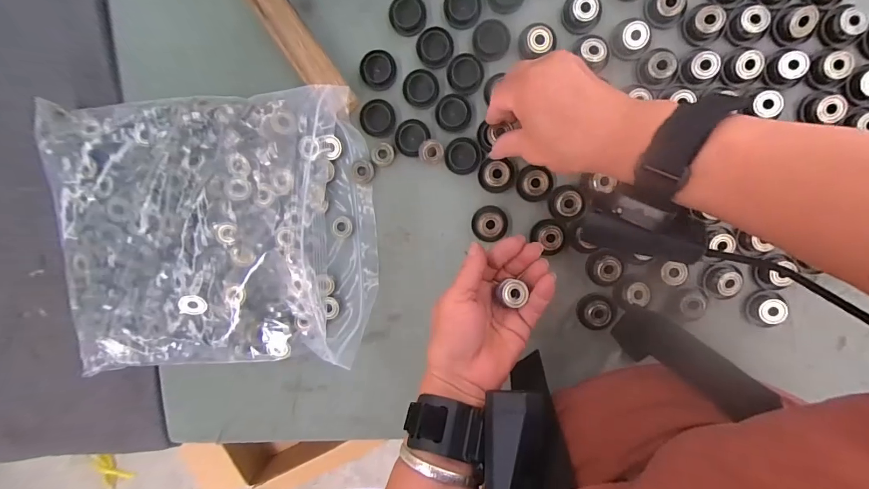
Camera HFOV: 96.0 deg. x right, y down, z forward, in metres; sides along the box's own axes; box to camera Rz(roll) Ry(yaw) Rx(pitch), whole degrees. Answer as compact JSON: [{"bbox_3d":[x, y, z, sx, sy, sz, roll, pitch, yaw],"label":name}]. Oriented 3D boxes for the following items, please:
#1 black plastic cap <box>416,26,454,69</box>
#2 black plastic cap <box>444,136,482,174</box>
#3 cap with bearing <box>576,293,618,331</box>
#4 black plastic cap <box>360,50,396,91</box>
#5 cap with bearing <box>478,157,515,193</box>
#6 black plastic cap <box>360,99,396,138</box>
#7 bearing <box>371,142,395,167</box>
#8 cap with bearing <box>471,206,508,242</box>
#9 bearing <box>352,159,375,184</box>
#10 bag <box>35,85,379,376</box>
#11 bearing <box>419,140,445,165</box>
[{"bbox_3d":[0.001,-0.170,0.339,0.031,0.004,0.034,0,96,4],"label":"black plastic cap"},{"bbox_3d":[0.025,-0.078,0.344,0.032,0.004,0.031,0,96,4],"label":"black plastic cap"},{"bbox_3d":[0.147,0.062,0.349,0.030,0.011,0.033,0,96,4],"label":"cap with bearing"},{"bbox_3d":[-0.050,-0.154,0.345,0.032,0.004,0.032,0,96,4],"label":"black plastic cap"},{"bbox_3d":[0.055,-0.060,0.342,0.031,0.010,0.028,3,96,4],"label":"cap with bearing"},{"bbox_3d":[-0.050,-0.112,0.348,0.030,0.006,0.031,0,96,4],"label":"black plastic cap"},{"bbox_3d":[-0.046,-0.081,0.351,0.021,0.004,0.021,0,96,4],"label":"bearing"},{"bbox_3d":[0.050,-0.018,0.349,0.031,0.011,0.031,0,96,4],"label":"cap with bearing"},{"bbox_3d":[-0.065,-0.066,0.356,0.021,0.006,0.021,0,96,4],"label":"bearing"},{"bbox_3d":[-0.194,-0.006,0.341,0.273,0.054,0.236,-3,96,4],"label":"bag"},{"bbox_3d":[-0.003,-0.082,0.345,0.021,0.004,0.021,0,96,4],"label":"bearing"}]

